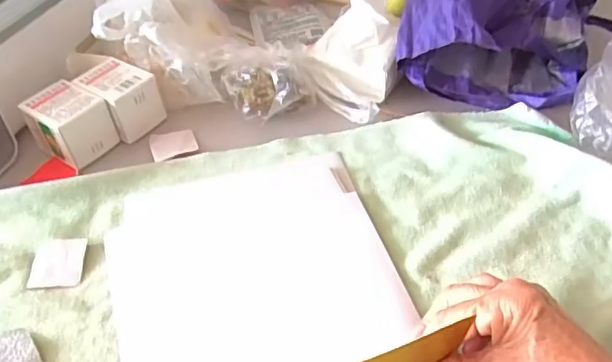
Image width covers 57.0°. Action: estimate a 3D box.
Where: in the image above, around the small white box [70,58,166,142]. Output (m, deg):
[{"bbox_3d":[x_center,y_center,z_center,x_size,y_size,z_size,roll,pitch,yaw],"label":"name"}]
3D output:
[{"bbox_3d":[-0.183,-0.081,0.555,0.070,0.051,0.054,27,52,31],"label":"small white box"}]

